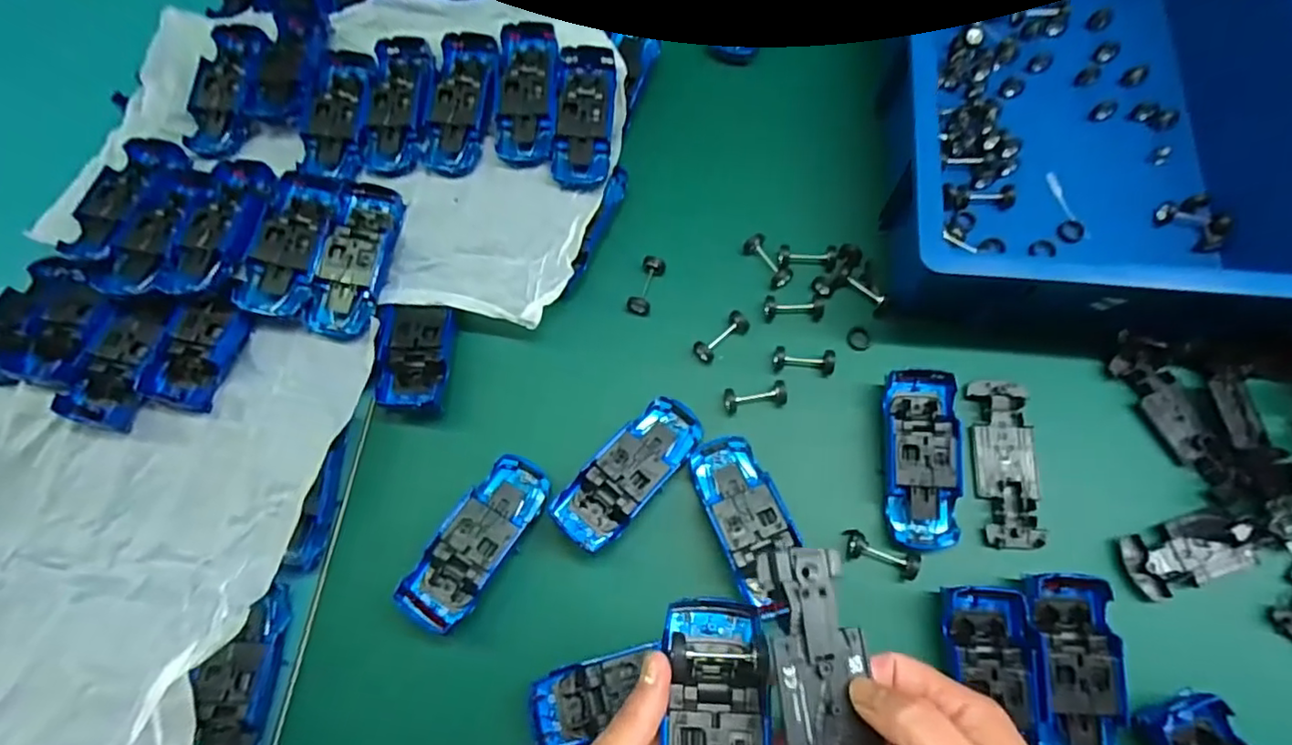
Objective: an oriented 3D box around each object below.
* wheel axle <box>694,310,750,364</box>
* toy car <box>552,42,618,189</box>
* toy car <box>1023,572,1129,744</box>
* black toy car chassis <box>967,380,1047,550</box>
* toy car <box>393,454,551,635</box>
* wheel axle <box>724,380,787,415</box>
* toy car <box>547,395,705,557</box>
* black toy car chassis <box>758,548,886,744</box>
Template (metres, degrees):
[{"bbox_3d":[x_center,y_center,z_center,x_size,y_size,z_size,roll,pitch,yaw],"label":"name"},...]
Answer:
[{"bbox_3d":[0.062,-0.028,0.507,0.048,0.017,0.018,-38,75,-13],"label":"wheel axle"},{"bbox_3d":[-0.053,-0.225,0.546,0.049,0.025,0.139,3,70,0],"label":"toy car"},{"bbox_3d":[0.278,0.200,0.407,0.057,0.030,0.127,3,70,0],"label":"toy car"},{"bbox_3d":[0.273,0.068,0.468,0.045,0.009,0.125,4,70,1],"label":"black toy car chassis"},{"bbox_3d":[-0.121,0.124,0.460,0.051,0.046,0.128,30,72,9],"label":"toy car"},{"bbox_3d":[0.086,0.020,0.490,0.048,0.021,0.019,-8,70,-4],"label":"wheel axle"},{"bbox_3d":[-0.011,0.075,0.468,0.050,0.033,0.128,40,74,12],"label":"toy car"},{"bbox_3d":[0.078,0.142,0.265,0.041,0.014,0.127,-5,70,-3],"label":"black toy car chassis"}]

